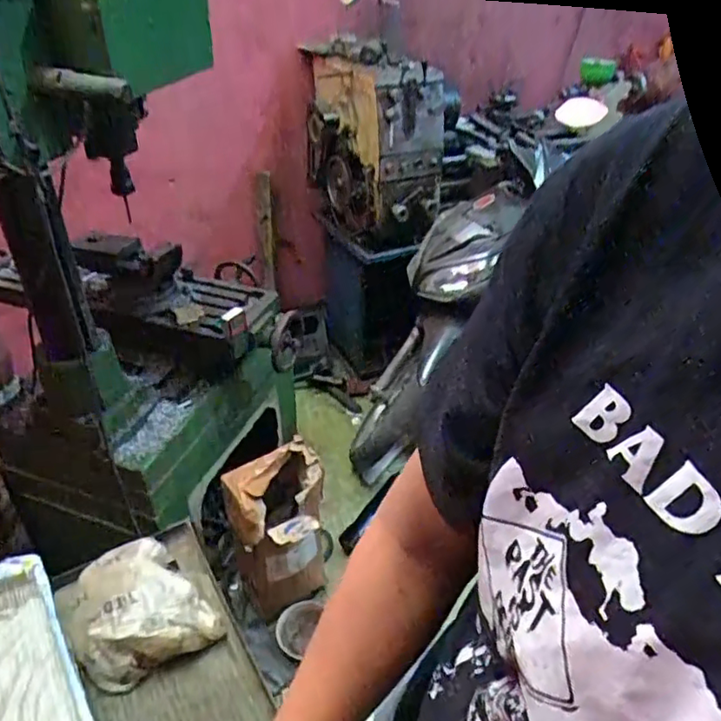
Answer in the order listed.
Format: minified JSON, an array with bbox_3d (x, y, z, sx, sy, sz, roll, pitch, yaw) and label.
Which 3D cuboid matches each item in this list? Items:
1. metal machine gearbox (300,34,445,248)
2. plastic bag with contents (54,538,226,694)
[{"bbox_3d":[0.031,-0.648,1.844,0.408,0.557,0.252,18,39,23],"label":"metal machine gearbox"},{"bbox_3d":[-0.282,0.298,0.730,0.193,0.062,0.146,30,45,34],"label":"plastic bag with contents"}]

